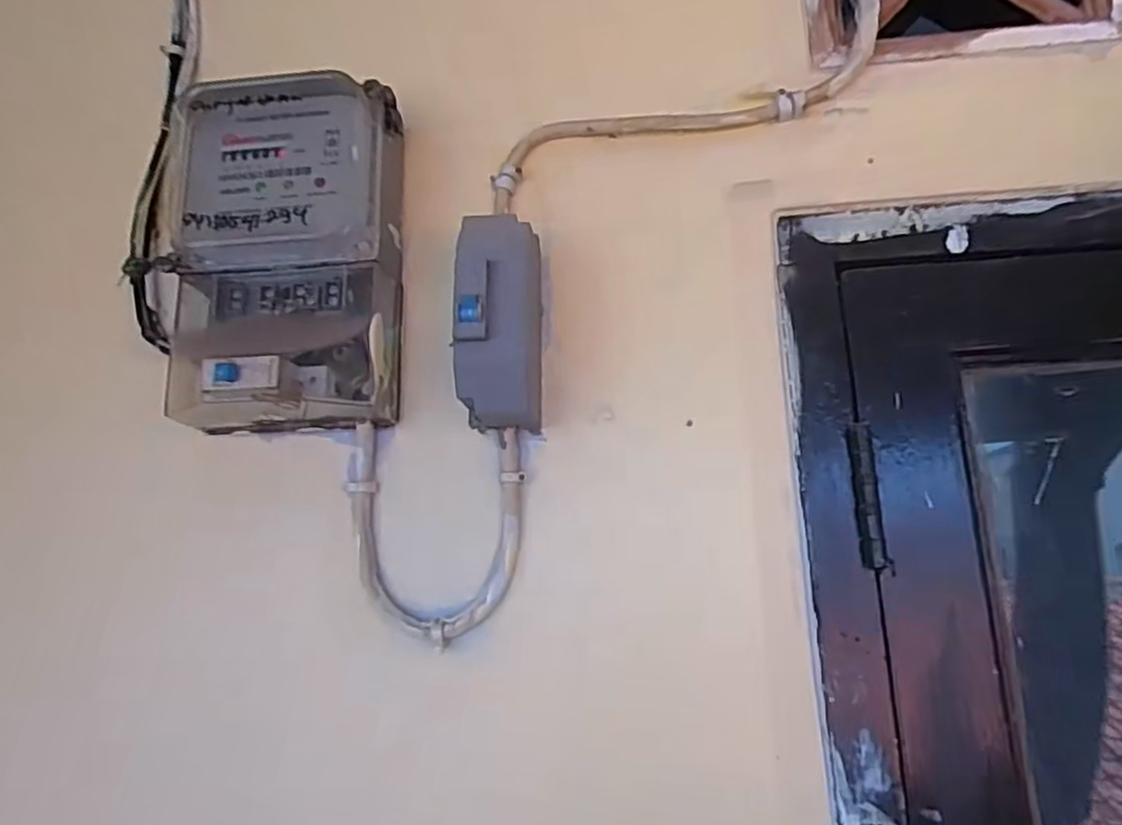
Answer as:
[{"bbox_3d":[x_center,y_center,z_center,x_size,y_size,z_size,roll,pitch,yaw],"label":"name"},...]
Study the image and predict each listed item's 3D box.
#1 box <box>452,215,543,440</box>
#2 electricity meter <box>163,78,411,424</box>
[{"bbox_3d":[-0.035,-0.053,0.401,0.045,0.118,0.074,-2,-13,0],"label":"box"},{"bbox_3d":[-0.171,-0.093,0.421,0.133,0.194,0.073,-3,-13,3],"label":"electricity meter"}]

